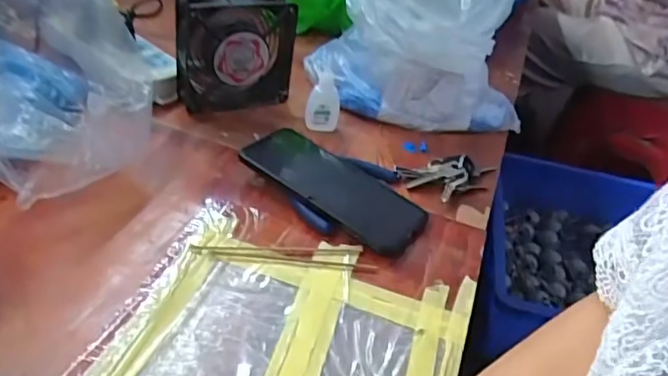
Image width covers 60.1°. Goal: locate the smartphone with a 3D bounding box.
[{"bbox_3d":[0.000,-0.004,0.526,0.174,0.013,0.082,29,38,16],"label":"smartphone"}]

